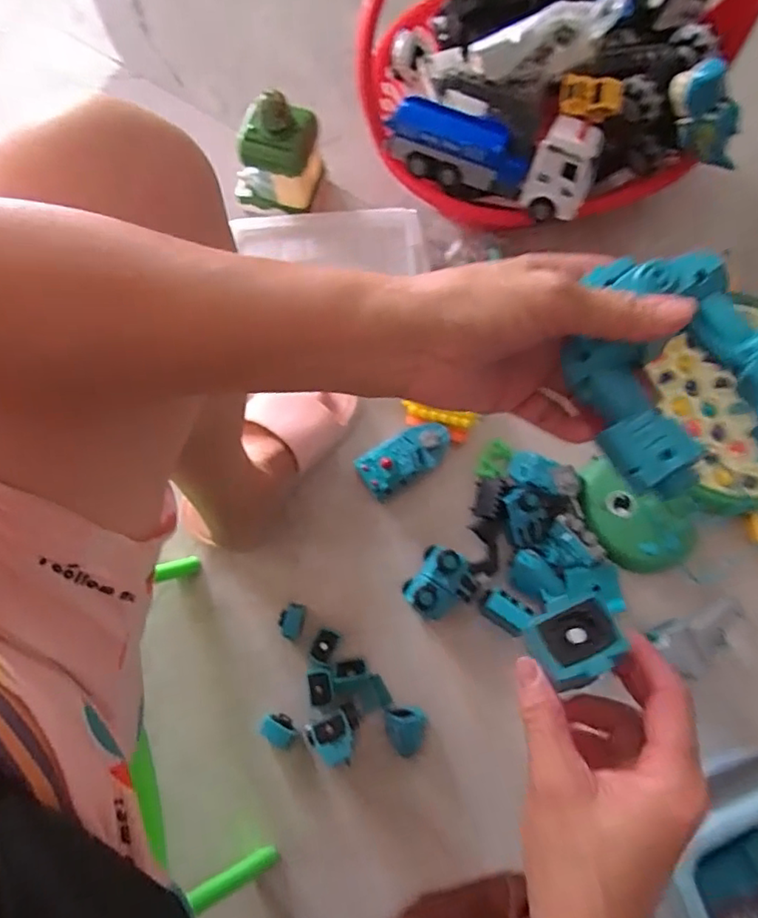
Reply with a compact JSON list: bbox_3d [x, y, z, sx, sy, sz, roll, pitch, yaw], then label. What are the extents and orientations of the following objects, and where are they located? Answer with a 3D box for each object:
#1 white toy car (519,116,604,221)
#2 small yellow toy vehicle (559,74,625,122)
[{"bbox_3d":[0.186,-0.291,0.573,0.059,0.076,0.038,25,50,8],"label":"white toy car"},{"bbox_3d":[0.211,-0.358,0.572,0.062,0.028,0.033,5,77,2],"label":"small yellow toy vehicle"}]

